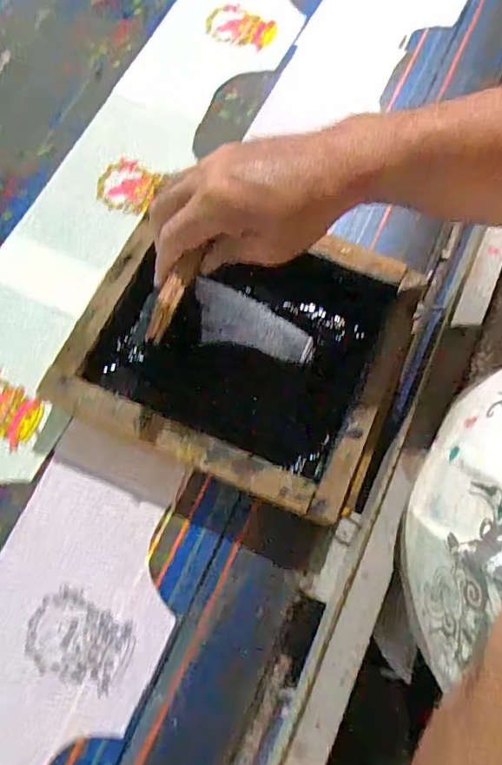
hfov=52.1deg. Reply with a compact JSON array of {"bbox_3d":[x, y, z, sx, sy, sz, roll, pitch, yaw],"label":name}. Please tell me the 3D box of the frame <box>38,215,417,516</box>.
[{"bbox_3d":[-0.006,-0.032,0.461,0.266,0.054,0.232,21,72,5],"label":"frame"}]

